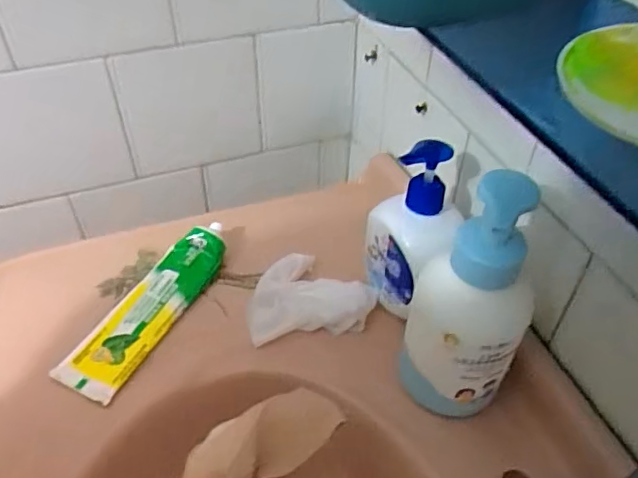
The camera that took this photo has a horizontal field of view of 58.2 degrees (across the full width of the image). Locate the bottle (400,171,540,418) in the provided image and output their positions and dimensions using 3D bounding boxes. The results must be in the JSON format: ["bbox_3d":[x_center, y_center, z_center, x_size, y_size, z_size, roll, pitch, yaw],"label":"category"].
[{"bbox_3d":[0.105,0.051,0.407,0.085,0.204,0.063,20,48,17],"label":"bottle"}]

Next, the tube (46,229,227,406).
[{"bbox_3d":[-0.149,0.055,0.510,0.058,0.026,0.190,20,46,17],"label":"tube"}]

